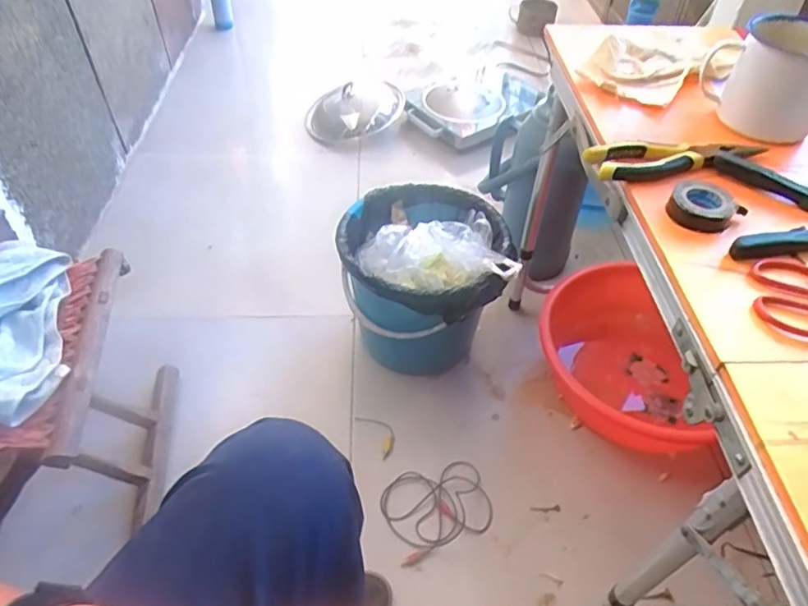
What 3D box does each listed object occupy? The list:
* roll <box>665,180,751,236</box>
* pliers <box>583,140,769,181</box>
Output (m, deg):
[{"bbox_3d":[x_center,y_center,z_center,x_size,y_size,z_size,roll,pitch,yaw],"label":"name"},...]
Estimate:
[{"bbox_3d":[0.265,-0.084,0.513,0.066,0.019,0.051,-27,54,-24],"label":"roll"},{"bbox_3d":[0.266,-0.140,0.567,0.172,0.020,0.040,-4,48,-6],"label":"pliers"}]

